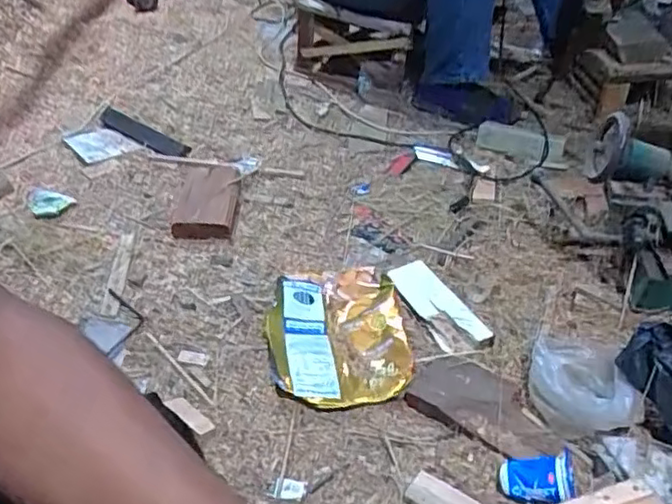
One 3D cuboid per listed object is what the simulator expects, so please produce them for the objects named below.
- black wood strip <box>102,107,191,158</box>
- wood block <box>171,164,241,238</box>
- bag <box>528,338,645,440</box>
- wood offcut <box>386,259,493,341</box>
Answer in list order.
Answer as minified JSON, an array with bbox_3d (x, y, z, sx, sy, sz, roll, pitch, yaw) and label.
[{"bbox_3d":[-0.452,-0.277,1.472,0.290,0.015,0.056,27,45,26],"label":"black wood strip"},{"bbox_3d":[-0.258,-0.102,1.273,0.121,0.042,0.224,0,40,-4],"label":"wood block"},{"bbox_3d":[0.354,0.194,0.915,0.139,0.076,0.136,10,40,8],"label":"bag"},{"bbox_3d":[0.170,0.089,1.108,0.084,0.014,0.215,-16,43,-21],"label":"wood offcut"}]

